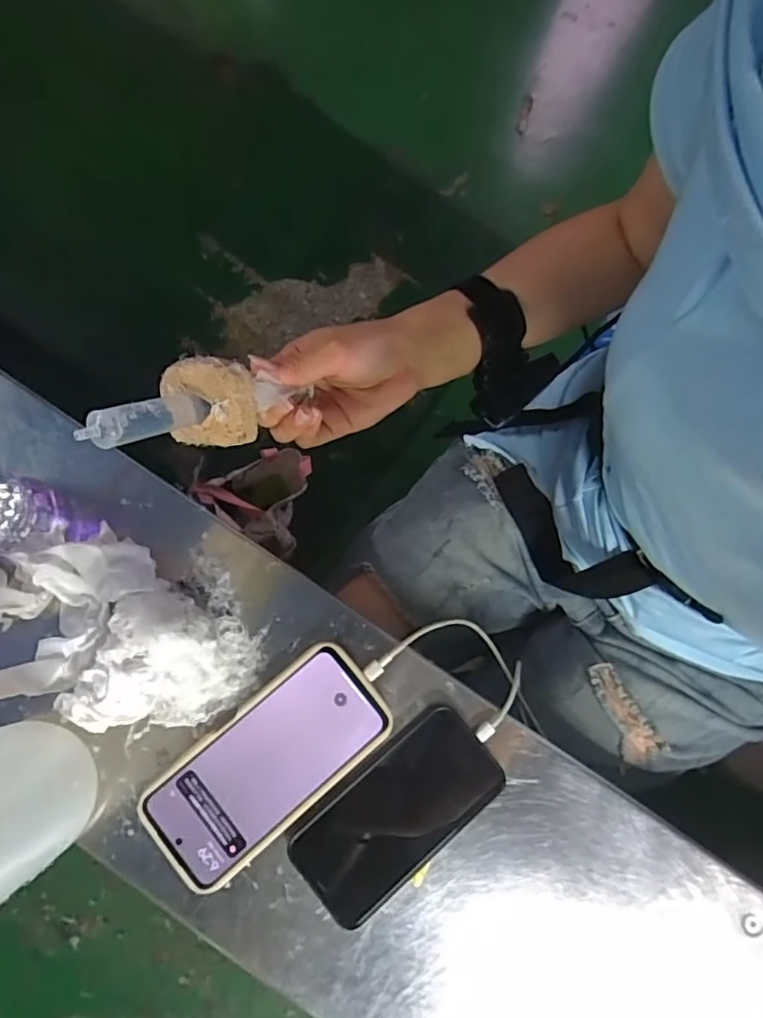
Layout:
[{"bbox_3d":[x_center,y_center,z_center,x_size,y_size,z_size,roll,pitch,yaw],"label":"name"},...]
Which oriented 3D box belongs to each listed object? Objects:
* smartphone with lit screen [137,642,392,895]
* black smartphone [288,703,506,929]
[{"bbox_3d":[-0.078,0.177,0.388,0.173,0.014,0.080,-40,83,-7],"label":"smartphone with lit screen"},{"bbox_3d":[0.011,0.210,0.384,0.147,0.009,0.075,-38,82,-7],"label":"black smartphone"}]

